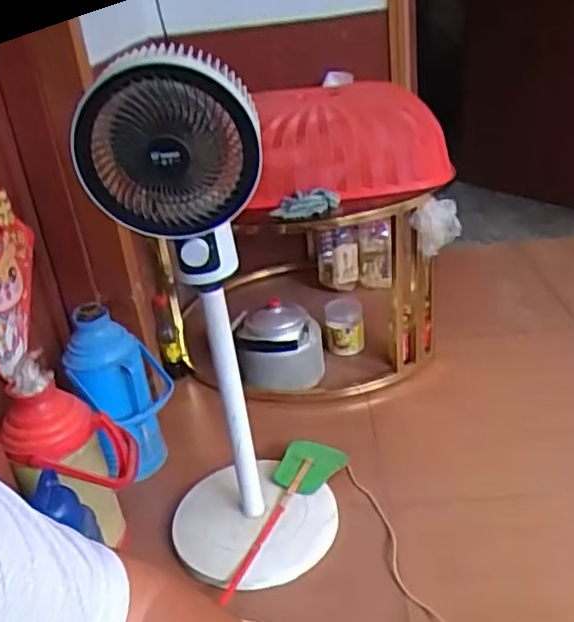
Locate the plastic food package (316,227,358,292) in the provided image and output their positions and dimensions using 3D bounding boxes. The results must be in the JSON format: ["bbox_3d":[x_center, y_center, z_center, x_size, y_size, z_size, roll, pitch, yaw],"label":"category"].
[{"bbox_3d":[0.148,-0.152,1.927,0.120,0.179,0.100,-5,27,4],"label":"plastic food package"}]

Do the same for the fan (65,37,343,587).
[{"bbox_3d":[-0.091,0.049,0.992,0.268,0.810,0.244,0,28,13],"label":"fan"}]

